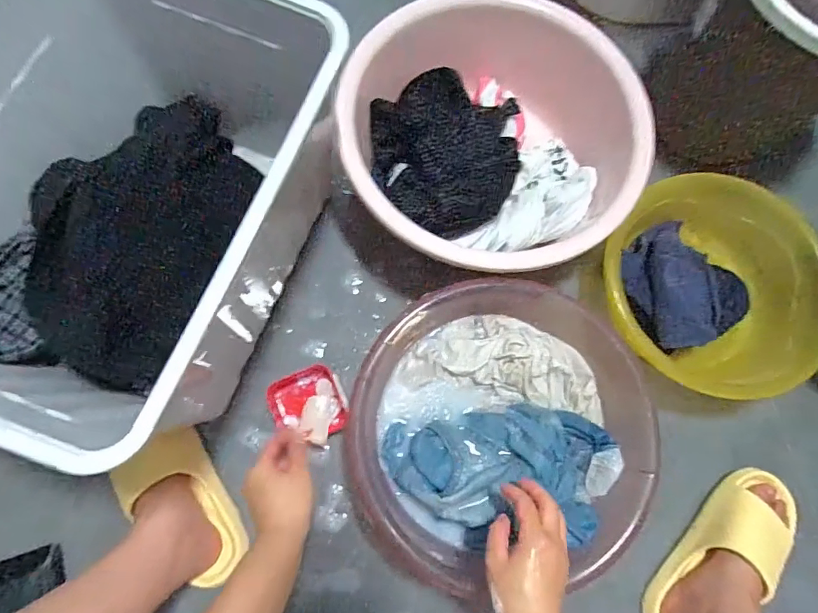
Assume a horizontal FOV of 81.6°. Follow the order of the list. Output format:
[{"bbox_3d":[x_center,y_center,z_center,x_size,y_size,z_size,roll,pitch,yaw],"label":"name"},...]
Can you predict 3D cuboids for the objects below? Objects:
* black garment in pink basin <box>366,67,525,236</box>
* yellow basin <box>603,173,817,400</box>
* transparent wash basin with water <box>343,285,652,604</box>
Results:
[{"bbox_3d":[0.049,-0.214,0.658,0.206,0.082,0.185,27,75,6],"label":"black garment in pink basin"},{"bbox_3d":[0.423,-0.031,0.666,0.281,0.109,0.279,0,74,-1],"label":"yellow basin"},{"bbox_3d":[0.113,0.139,0.586,0.332,0.117,0.377,39,77,9],"label":"transparent wash basin with water"}]

